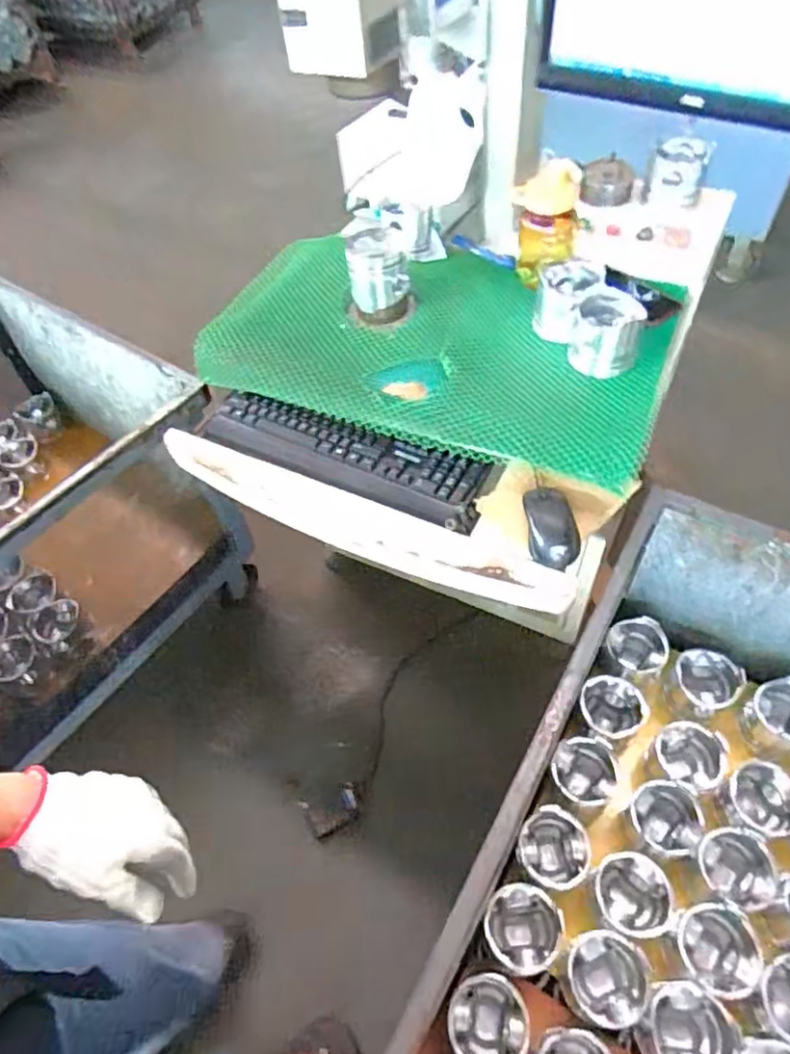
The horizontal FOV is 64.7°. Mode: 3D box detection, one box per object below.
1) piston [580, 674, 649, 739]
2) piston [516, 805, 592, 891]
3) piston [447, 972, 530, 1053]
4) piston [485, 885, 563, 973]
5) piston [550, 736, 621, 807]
[{"bbox_3d":[0.315,0.268,0.909,0.089,0.056,0.088,-2,53,3],"label":"piston"},{"bbox_3d":[0.204,0.420,0.807,0.087,0.068,0.088,-2,53,3],"label":"piston"},{"bbox_3d":[0.106,0.566,0.712,0.085,0.098,0.088,-2,53,3],"label":"piston"},{"bbox_3d":[0.155,0.493,0.763,0.090,0.070,0.088,-2,53,3],"label":"piston"},{"bbox_3d":[0.263,0.343,0.863,0.089,0.066,0.090,-2,53,3],"label":"piston"}]

